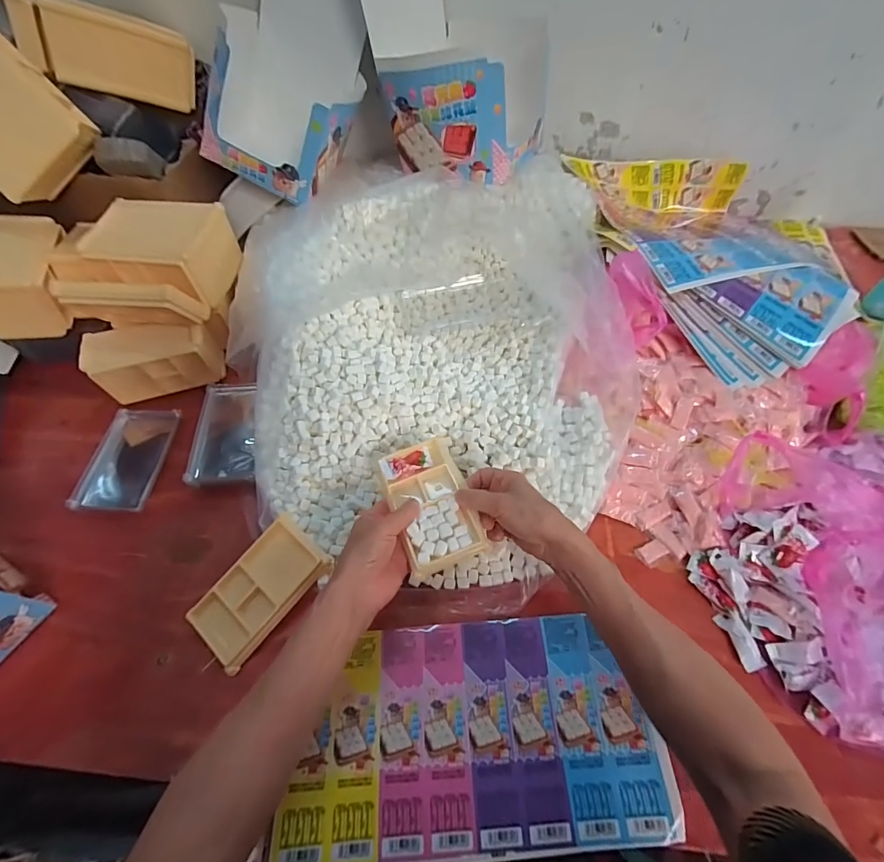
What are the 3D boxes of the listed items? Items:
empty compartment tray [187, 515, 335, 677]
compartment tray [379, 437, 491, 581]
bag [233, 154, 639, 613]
[{"bbox_3d":[-0.184,0.161,0.423,0.076,0.014,0.135,38,79,17],"label":"empty compartment tray"},{"bbox_3d":[-0.011,0.071,0.428,0.079,0.012,0.133,-17,62,-8],"label":"compartment tray"},{"bbox_3d":[-0.002,-0.113,0.540,0.465,0.115,0.564,0,58,0],"label":"bag"}]

